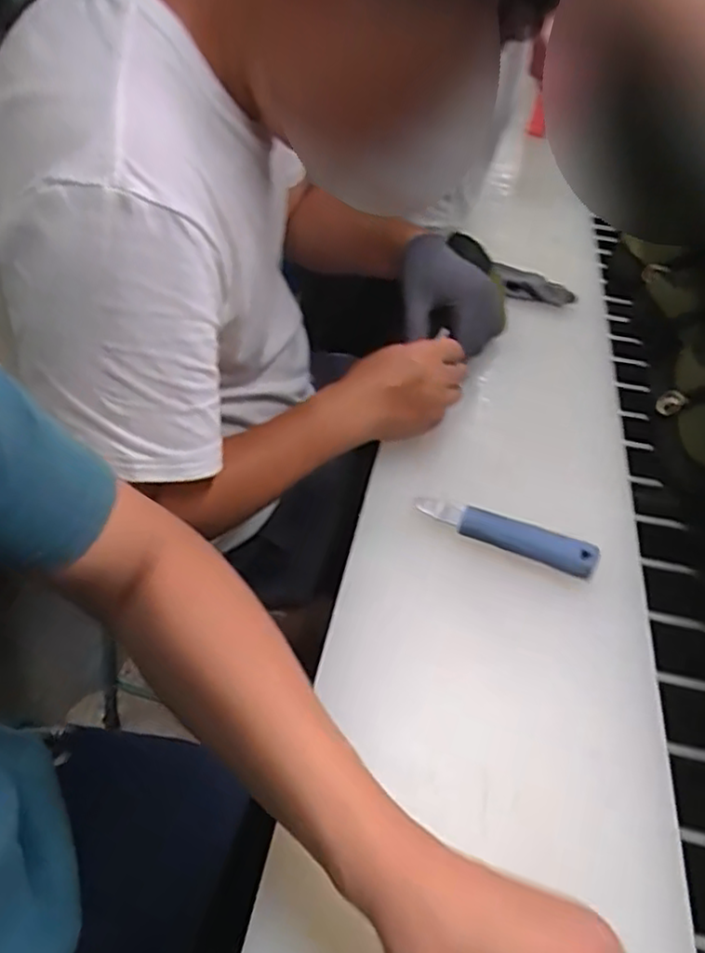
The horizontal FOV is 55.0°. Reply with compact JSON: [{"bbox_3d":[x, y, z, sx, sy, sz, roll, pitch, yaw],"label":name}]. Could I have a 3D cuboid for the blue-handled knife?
[{"bbox_3d":[0.129,0.048,0.579,0.154,0.020,0.026,19,44,17],"label":"blue-handled knife"}]

